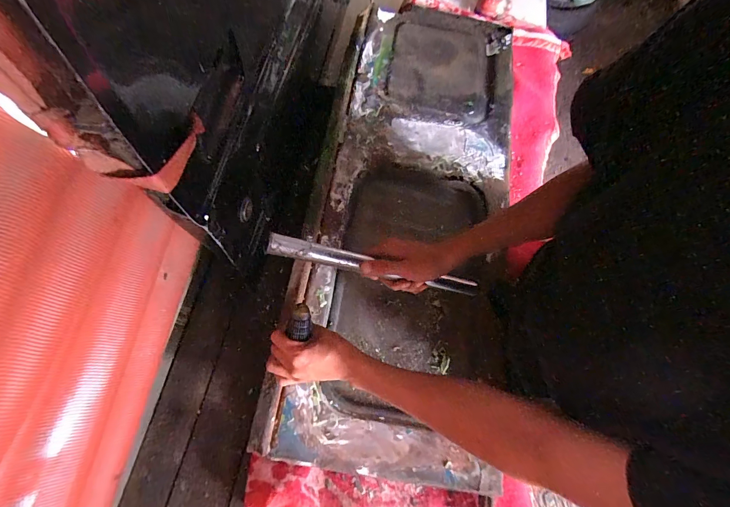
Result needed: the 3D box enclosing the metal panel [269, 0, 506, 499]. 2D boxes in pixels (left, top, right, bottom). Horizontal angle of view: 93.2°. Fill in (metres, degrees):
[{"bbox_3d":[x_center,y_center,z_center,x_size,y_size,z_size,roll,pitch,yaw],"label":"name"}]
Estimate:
[{"bbox_3d":[0.104,-0.119,0.675,0.349,0.042,0.961,11,70,2],"label":"metal panel"}]

